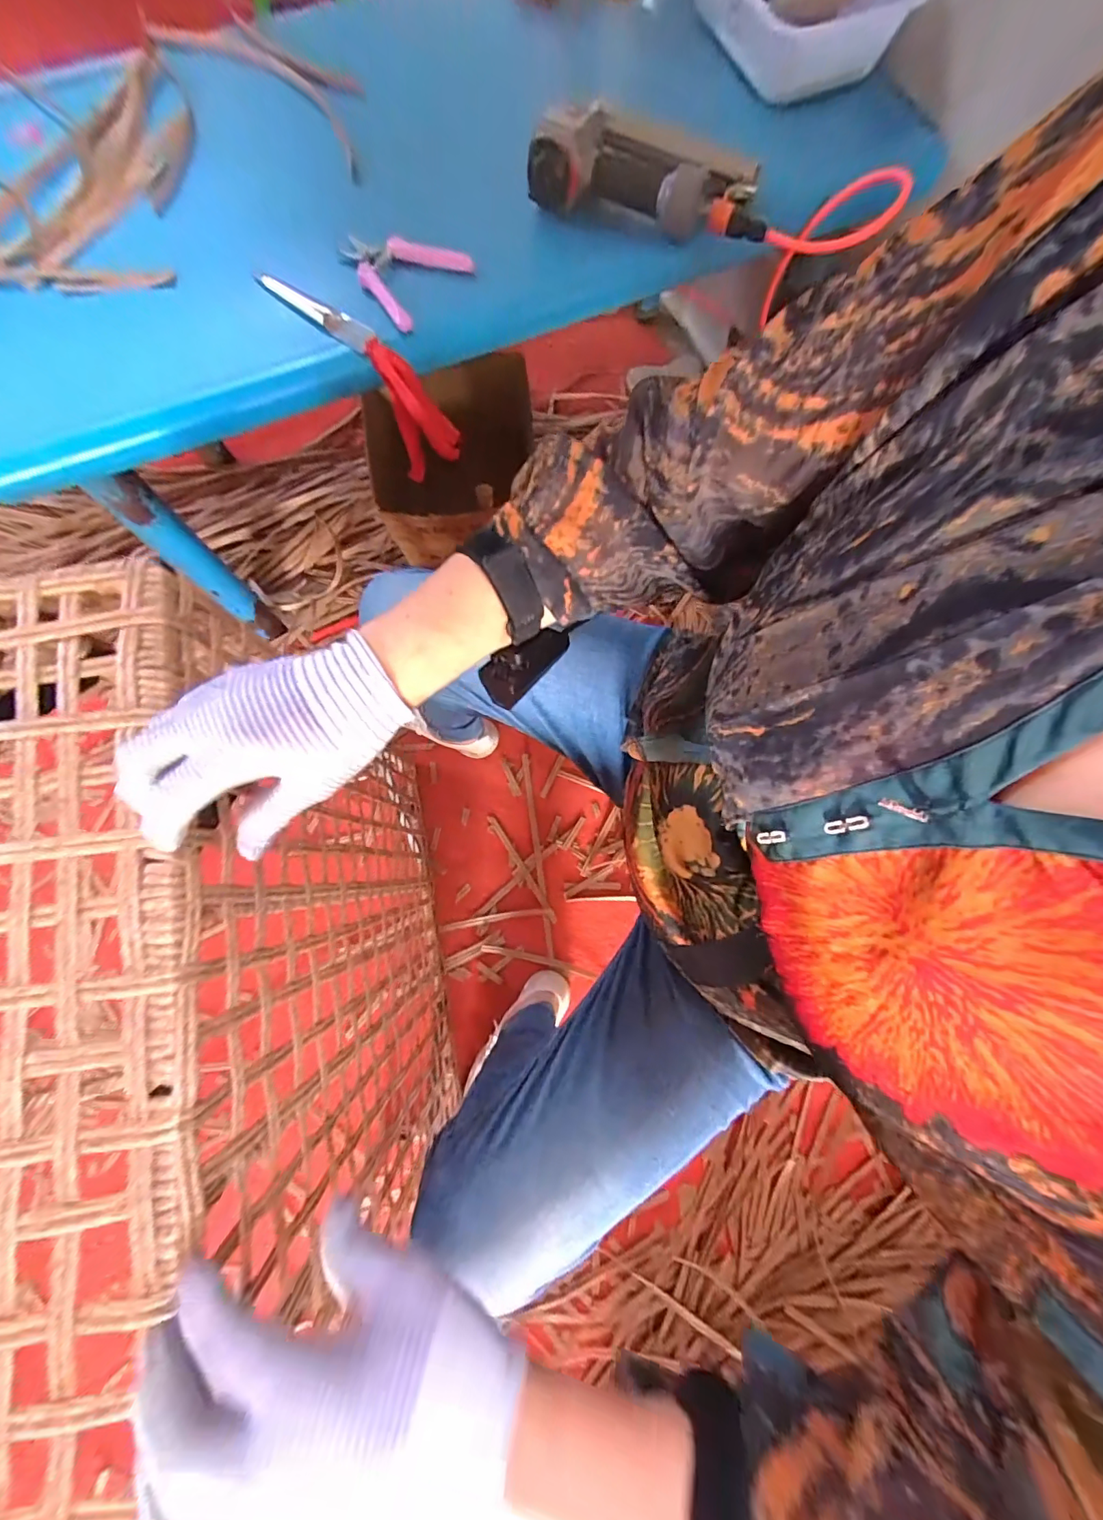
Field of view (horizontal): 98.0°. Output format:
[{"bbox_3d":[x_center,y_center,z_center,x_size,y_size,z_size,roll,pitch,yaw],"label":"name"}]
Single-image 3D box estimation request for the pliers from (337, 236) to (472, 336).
[{"bbox_3d":[-0.164,-0.532,0.515,0.107,0.024,0.138,-44,82,-10],"label":"pliers"}]

